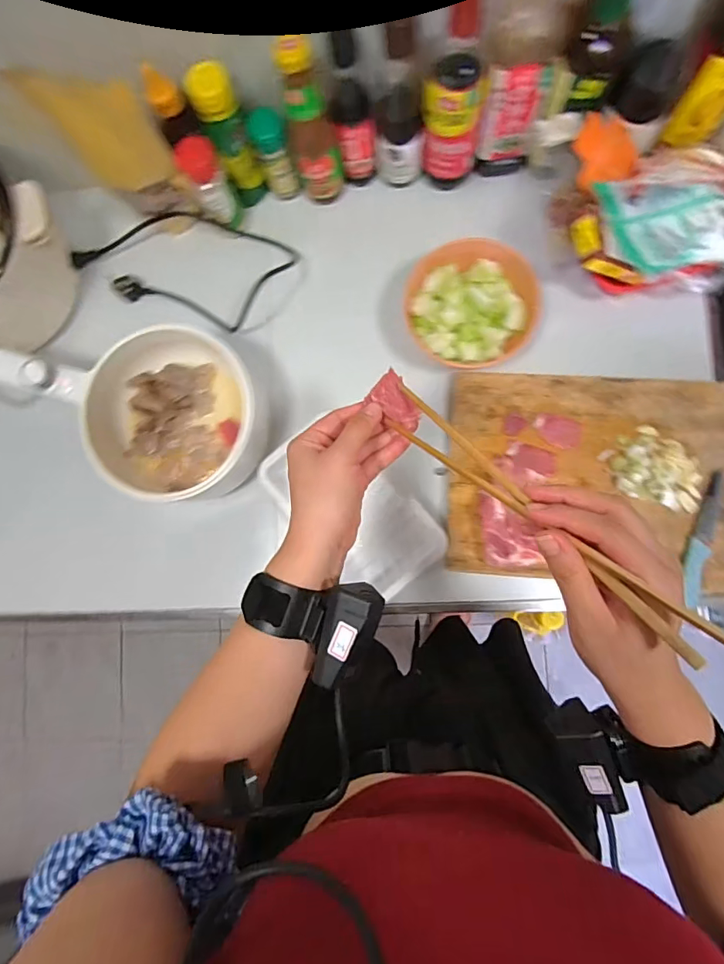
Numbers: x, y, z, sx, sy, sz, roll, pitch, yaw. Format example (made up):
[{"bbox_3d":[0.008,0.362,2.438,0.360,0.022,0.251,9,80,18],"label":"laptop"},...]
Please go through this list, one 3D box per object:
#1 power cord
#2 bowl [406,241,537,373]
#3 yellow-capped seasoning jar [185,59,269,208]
[{"bbox_3d":[-0.228,-0.290,0.612,0.276,0.071,0.137,20,87,6],"label":"power cord"},{"bbox_3d":[0.125,-0.199,0.549,0.142,0.063,0.126,-5,85,4],"label":"bowl"},{"bbox_3d":[-0.151,-0.397,0.549,0.046,0.155,0.058,-20,84,2],"label":"yellow-capped seasoning jar"}]

